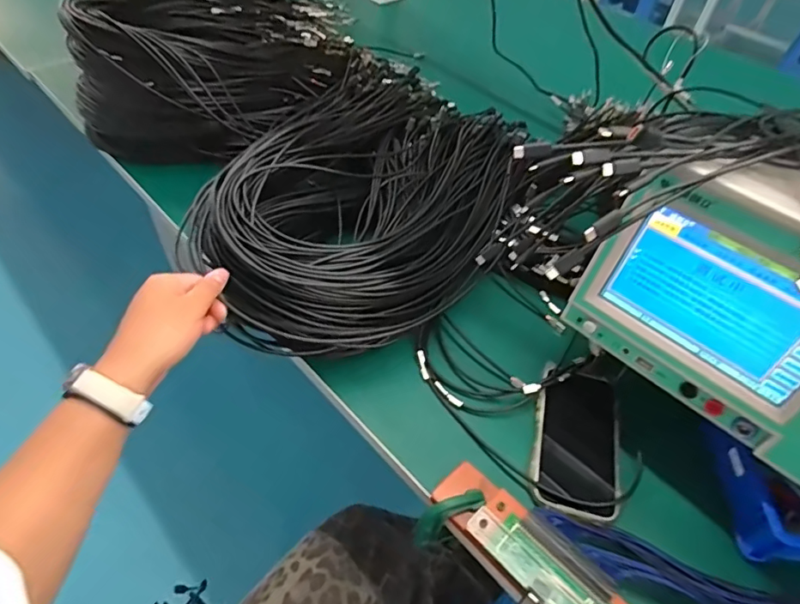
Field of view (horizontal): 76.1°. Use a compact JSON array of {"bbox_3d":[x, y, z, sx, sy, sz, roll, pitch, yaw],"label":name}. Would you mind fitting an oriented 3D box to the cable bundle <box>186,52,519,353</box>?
[{"bbox_3d":[-0.028,-0.144,0.608,0.283,0.107,0.461,15,49,8],"label":"cable bundle"}]

